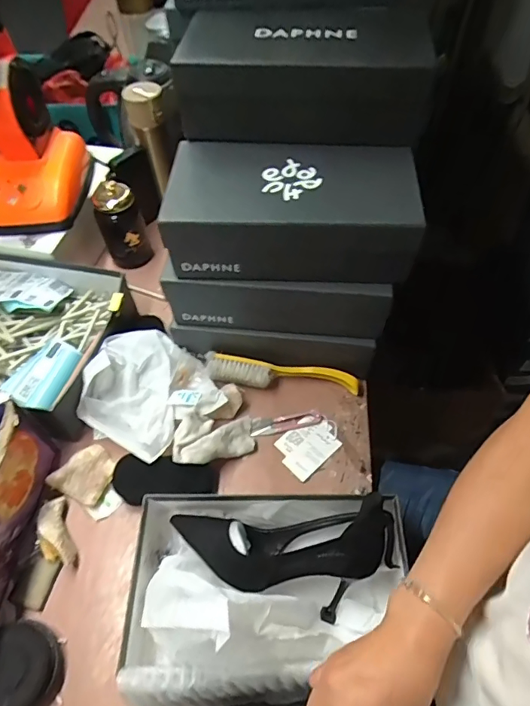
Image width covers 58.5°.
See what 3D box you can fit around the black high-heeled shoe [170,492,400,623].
[{"bbox_3d":[0.020,0.231,0.536,0.243,0.088,0.103,-2,55,0],"label":"black high-heeled shoe"}]

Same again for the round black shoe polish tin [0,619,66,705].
[{"bbox_3d":[-0.271,0.341,0.514,0.095,0.035,0.084,16,57,12],"label":"round black shoe polish tin"}]

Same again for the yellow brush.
[{"bbox_3d":[0.028,0.033,0.710,0.236,0.042,0.043,5,56,5],"label":"yellow brush"}]

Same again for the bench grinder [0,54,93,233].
[{"bbox_3d":[-0.396,-0.329,0.741,0.170,0.188,0.193,-1,55,1],"label":"bench grinder"}]

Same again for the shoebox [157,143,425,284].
[{"bbox_3d":[0.031,-0.176,0.591,0.293,0.096,0.152,3,56,4],"label":"shoebox"}]

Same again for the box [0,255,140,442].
[{"bbox_3d":[-0.387,-0.033,0.718,0.314,0.095,0.265,10,56,9],"label":"box"}]

